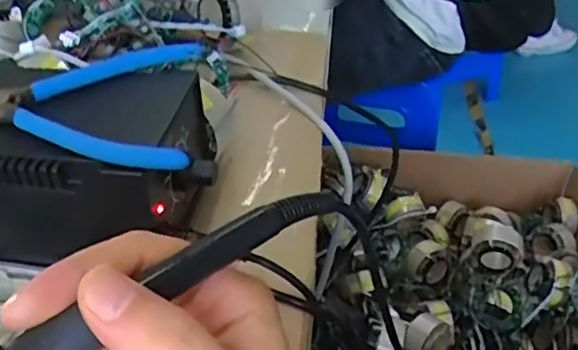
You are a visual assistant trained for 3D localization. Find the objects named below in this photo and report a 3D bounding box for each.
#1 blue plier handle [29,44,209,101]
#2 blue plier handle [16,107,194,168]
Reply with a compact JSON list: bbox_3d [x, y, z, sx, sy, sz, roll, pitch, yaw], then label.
[{"bbox_3d":[-0.103,-0.067,0.377,0.102,0.011,0.017,-16,41,-22],"label":"blue plier handle"},{"bbox_3d":[-0.099,-0.017,0.313,0.105,0.010,0.013,17,40,18],"label":"blue plier handle"}]

